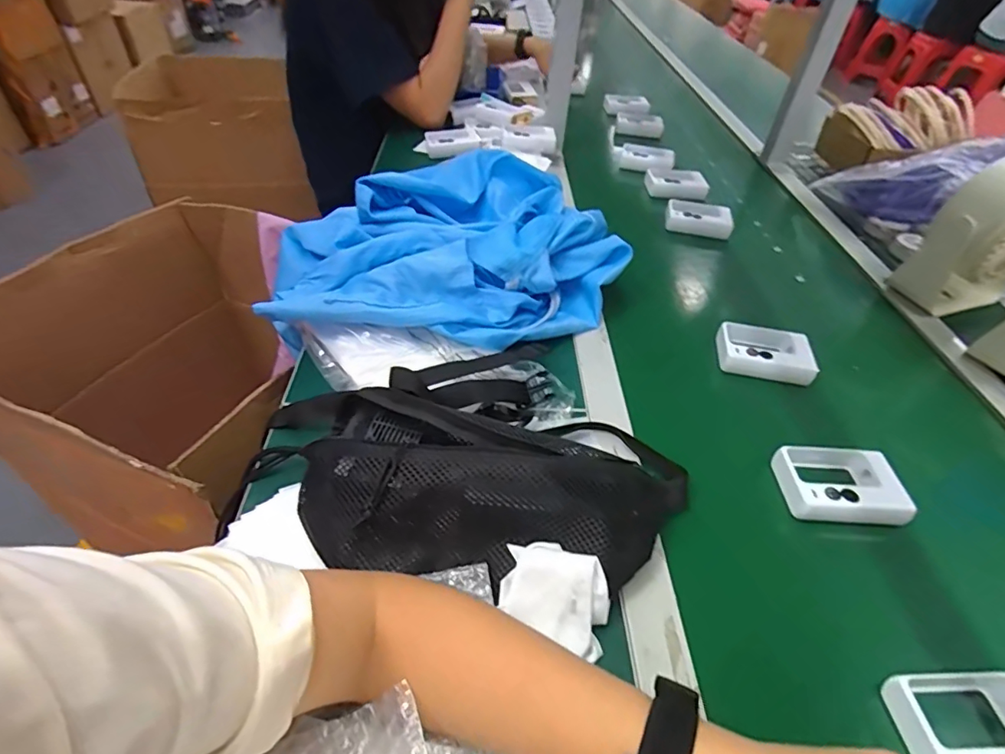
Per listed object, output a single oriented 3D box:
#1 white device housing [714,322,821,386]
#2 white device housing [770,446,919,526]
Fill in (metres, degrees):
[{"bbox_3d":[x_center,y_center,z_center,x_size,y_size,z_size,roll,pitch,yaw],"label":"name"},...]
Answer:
[{"bbox_3d":[0.296,-0.031,0.589,0.103,0.026,0.073,11,44,6],"label":"white device housing"},{"bbox_3d":[0.299,0.096,0.460,0.100,0.024,0.077,1,44,-5],"label":"white device housing"}]

